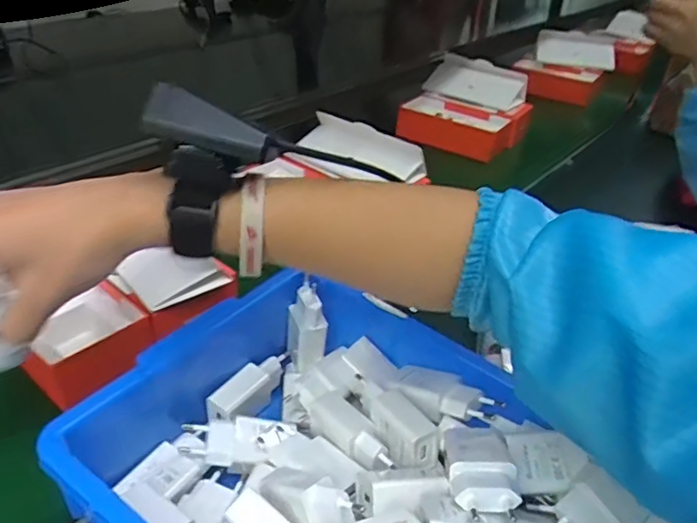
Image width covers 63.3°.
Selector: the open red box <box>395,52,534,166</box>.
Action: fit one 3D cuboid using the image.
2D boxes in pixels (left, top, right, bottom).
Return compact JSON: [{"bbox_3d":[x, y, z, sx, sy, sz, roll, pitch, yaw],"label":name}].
[{"bbox_3d":[0.210,-0.275,0.997,0.194,0.128,0.136,23,37,22],"label":"open red box"}]

